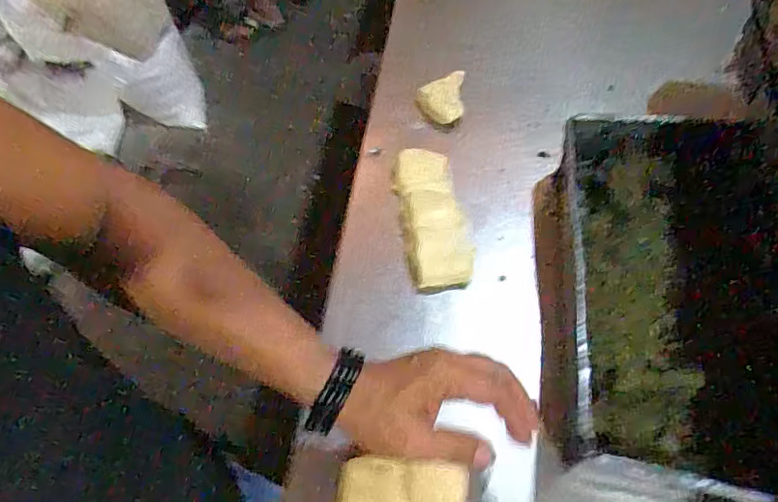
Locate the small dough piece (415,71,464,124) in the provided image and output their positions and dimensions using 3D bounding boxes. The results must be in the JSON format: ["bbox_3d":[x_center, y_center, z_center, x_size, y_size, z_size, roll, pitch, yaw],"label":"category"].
[{"bbox_3d":[0.062,-0.186,0.657,0.055,0.028,0.068,6,54,5],"label":"small dough piece"}]

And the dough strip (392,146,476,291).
[{"bbox_3d":[0.045,-0.039,0.555,0.058,0.018,0.167,-7,54,-4],"label":"dough strip"}]

